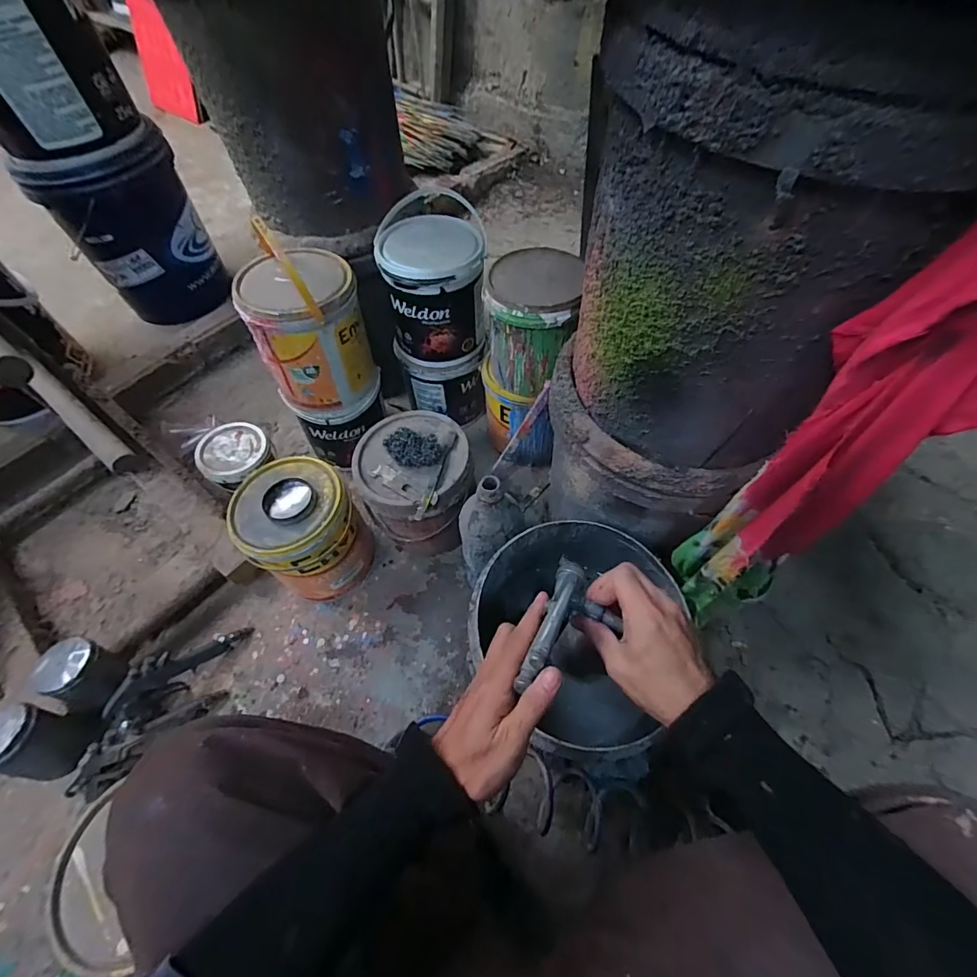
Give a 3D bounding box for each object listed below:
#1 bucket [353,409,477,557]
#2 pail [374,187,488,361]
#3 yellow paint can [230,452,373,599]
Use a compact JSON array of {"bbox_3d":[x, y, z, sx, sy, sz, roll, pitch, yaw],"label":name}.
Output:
[{"bbox_3d":[-0.116,-0.005,0.792,0.177,0.239,0.185,-2,59,3],"label":"bucket"},{"bbox_3d":[-0.092,-0.348,0.807,0.165,0.179,0.165,-9,58,-1],"label":"pail"},{"bbox_3d":[-0.301,0.071,0.767,0.168,0.223,0.174,-2,59,3],"label":"yellow paint can"}]

